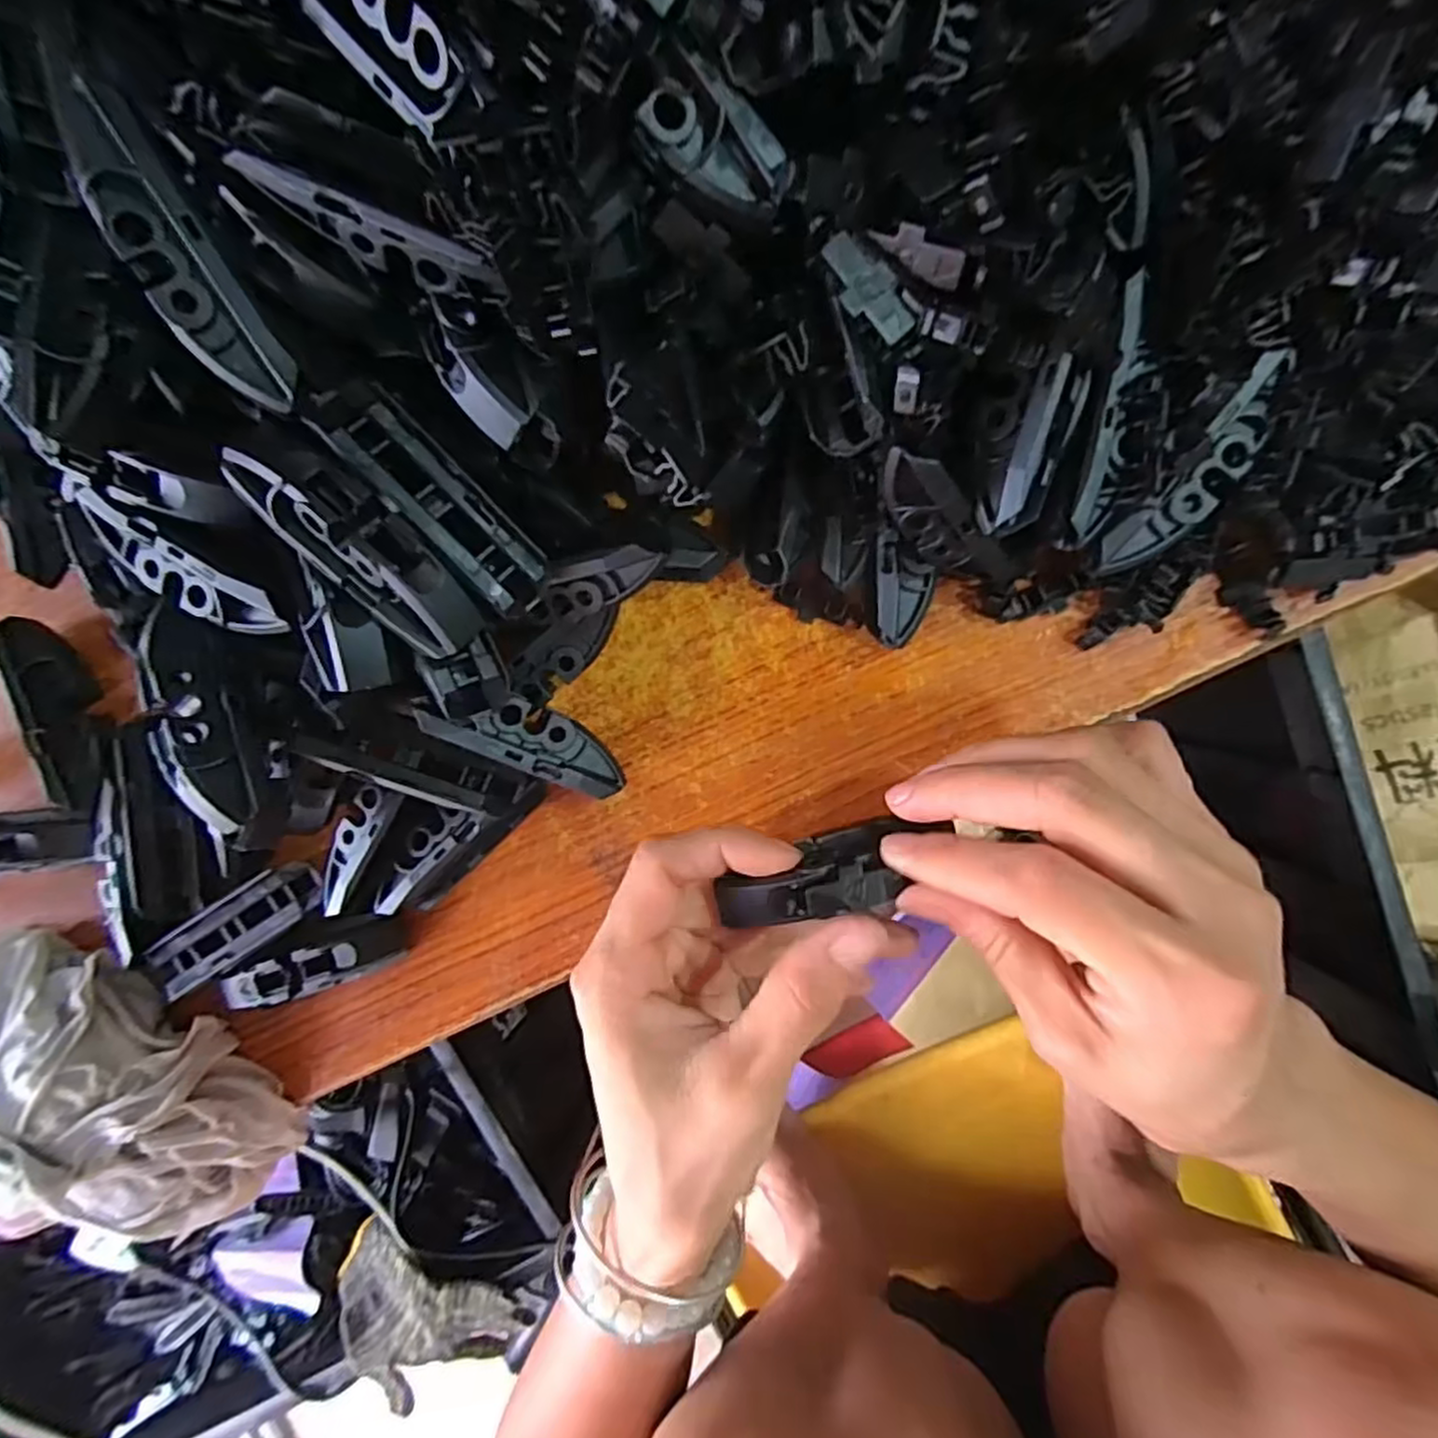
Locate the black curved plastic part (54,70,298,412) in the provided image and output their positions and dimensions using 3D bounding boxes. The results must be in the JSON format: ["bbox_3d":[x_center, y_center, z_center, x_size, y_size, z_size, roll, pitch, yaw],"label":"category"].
[{"bbox_3d":[-0.127,-0.107,0.167,0.019,0.006,0.071,-25,111,6],"label":"black curved plastic part"}]

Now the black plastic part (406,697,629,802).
[{"bbox_3d":[-0.059,0.007,0.228,0.067,0.009,0.020,21,97,-30],"label":"black plastic part"}]

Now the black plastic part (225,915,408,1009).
[{"bbox_3d":[-0.147,0.086,0.261,0.064,0.018,0.023,-20,92,6],"label":"black plastic part"}]

